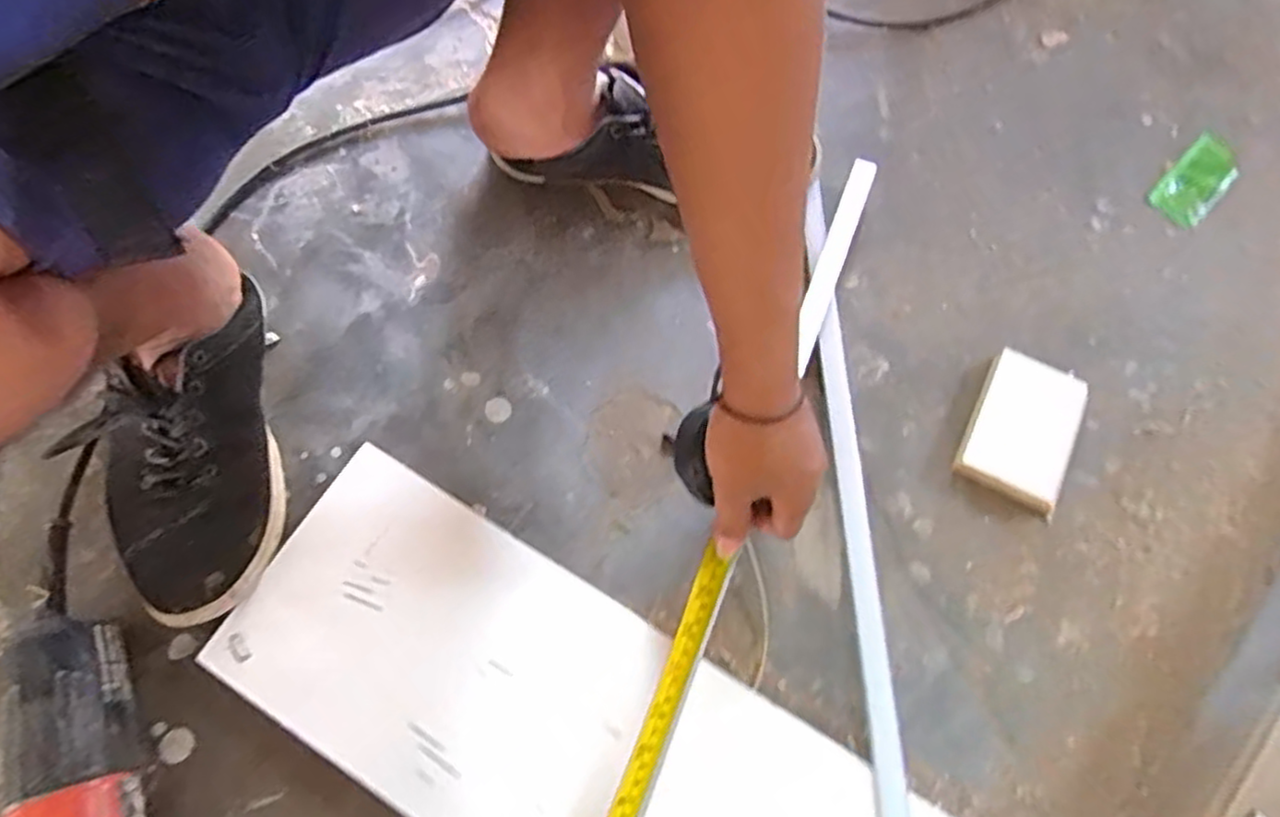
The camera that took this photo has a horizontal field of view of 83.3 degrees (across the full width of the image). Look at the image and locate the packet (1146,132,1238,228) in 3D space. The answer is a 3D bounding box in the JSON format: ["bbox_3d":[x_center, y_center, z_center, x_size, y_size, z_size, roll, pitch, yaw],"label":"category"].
[{"bbox_3d":[0.479,-0.197,0.616,0.045,0.011,0.092,42,75,13],"label":"packet"}]

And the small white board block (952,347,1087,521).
[{"bbox_3d":[0.283,0.014,0.531,0.071,0.025,0.107,27,72,8],"label":"small white board block"}]

